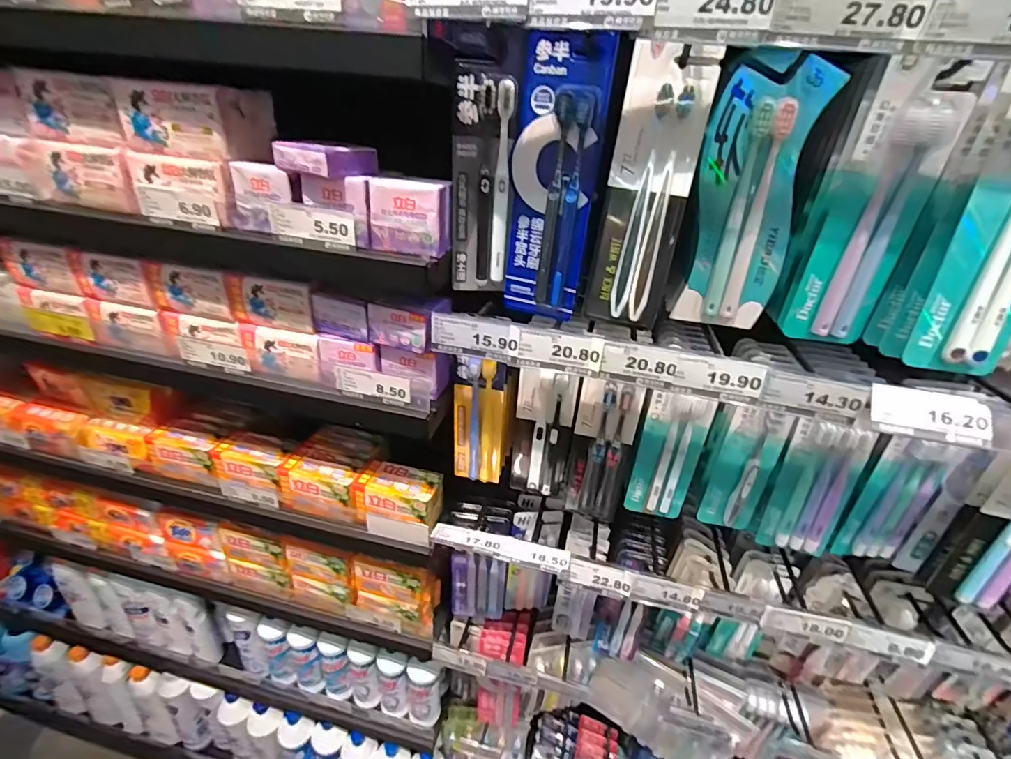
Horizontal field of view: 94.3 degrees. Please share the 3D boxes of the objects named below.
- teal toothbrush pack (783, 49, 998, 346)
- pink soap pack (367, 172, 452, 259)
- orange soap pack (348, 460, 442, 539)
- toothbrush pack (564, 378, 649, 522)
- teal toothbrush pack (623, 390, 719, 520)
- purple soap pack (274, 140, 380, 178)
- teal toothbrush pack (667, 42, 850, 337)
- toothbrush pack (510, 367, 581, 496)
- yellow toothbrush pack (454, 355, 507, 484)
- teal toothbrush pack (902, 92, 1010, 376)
[{"bbox_3d":[0.317,-0.138,0.403,0.077,0.225,0.022,12,31,10],"label":"teal toothbrush pack"},{"bbox_3d":[-0.092,-0.159,0.453,0.070,0.066,0.043,10,30,7],"label":"pink soap pack"},{"bbox_3d":[-0.149,0.164,0.661,0.114,0.058,0.064,11,31,10],"label":"orange soap pack"},{"bbox_3d":[0.114,0.087,0.558,0.070,0.187,0.022,10,30,8],"label":"toothbrush pack"},{"bbox_3d":[0.193,0.094,0.560,0.069,0.178,0.016,14,31,14],"label":"teal toothbrush pack"},{"bbox_3d":[-0.169,-0.210,0.444,0.068,0.025,0.064,20,33,24],"label":"purple soap pack"},{"bbox_3d":[0.216,-0.153,0.419,0.090,0.221,0.023,13,31,13],"label":"teal toothbrush pack"},{"bbox_3d":[0.044,0.069,0.582,0.068,0.182,0.026,12,31,12],"label":"toothbrush pack"},{"bbox_3d":[-0.034,0.053,0.592,0.061,0.183,0.023,4,30,-2],"label":"yellow toothbrush pack"},{"bbox_3d":[0.384,-0.109,0.358,0.071,0.210,0.031,13,31,12],"label":"teal toothbrush pack"}]

